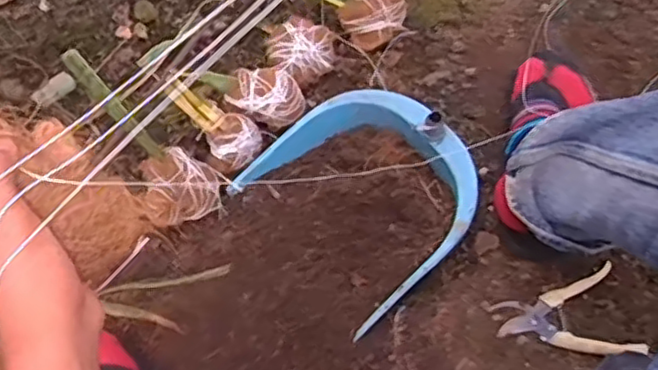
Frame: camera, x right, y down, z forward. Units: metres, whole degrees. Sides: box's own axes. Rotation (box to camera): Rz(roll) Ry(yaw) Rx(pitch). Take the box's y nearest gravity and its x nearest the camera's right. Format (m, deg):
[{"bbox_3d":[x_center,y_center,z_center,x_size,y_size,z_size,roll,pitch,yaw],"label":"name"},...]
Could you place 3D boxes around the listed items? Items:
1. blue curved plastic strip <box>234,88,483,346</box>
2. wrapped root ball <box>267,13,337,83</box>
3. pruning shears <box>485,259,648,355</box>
[{"bbox_3d":[0.043,0.003,0.787,0.235,0.060,0.249,-43,65,0],"label":"blue curved plastic strip"},{"bbox_3d":[-0.037,-0.178,0.908,0.090,0.062,0.088,-1,64,1],"label":"wrapped root ball"},{"bbox_3d":[0.265,0.151,0.754,0.145,0.020,0.103,-11,65,-1],"label":"pruning shears"}]

